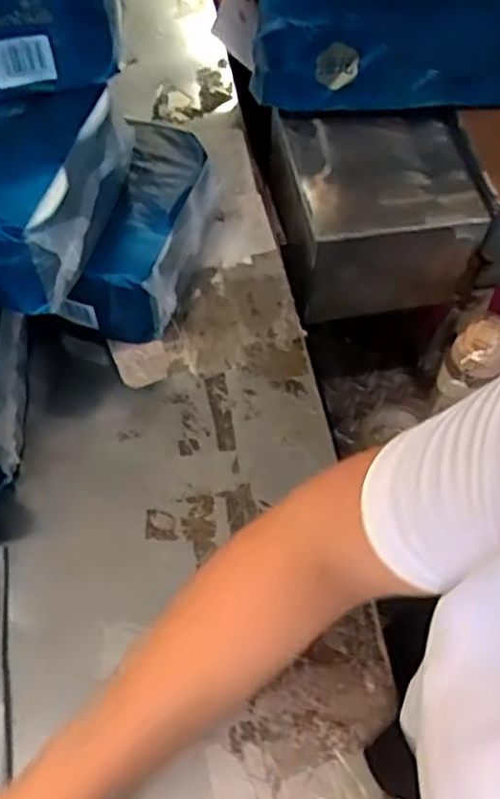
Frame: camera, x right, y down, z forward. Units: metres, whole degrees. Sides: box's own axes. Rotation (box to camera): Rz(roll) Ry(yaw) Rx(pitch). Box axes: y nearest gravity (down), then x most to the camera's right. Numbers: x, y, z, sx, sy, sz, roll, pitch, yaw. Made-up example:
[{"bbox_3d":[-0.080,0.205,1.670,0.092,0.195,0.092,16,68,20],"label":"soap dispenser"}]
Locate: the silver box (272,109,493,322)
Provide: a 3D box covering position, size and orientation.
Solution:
[{"bbox_3d":[0.151,-0.234,0.913,0.220,0.161,0.182,-9,59,-8],"label":"silver box"}]

